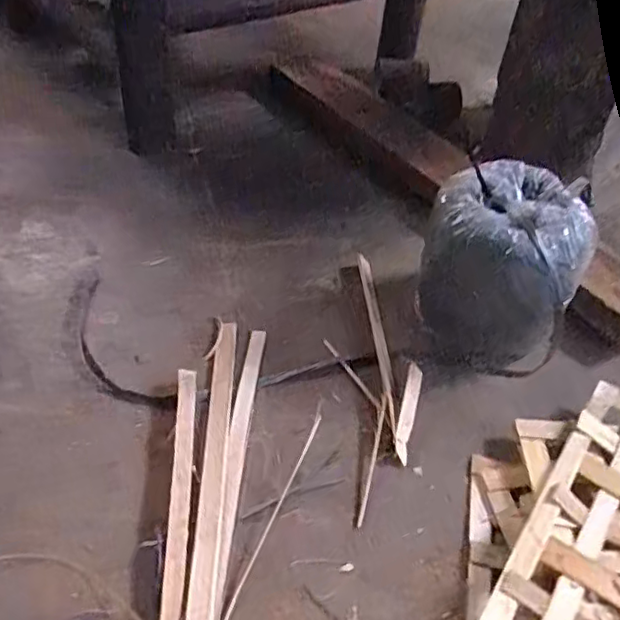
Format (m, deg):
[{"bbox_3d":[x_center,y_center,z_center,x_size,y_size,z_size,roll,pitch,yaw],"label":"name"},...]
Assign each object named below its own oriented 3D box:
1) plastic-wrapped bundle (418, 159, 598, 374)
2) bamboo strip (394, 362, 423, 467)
[{"bbox_3d":[0.224,-0.048,0.757,0.171,0.175,0.185,3,46,-3],"label":"plastic-wrapped bundle"},{"bbox_3d":[0.111,0.114,0.715,0.019,0.005,0.121,25,56,-12],"label":"bamboo strip"}]

